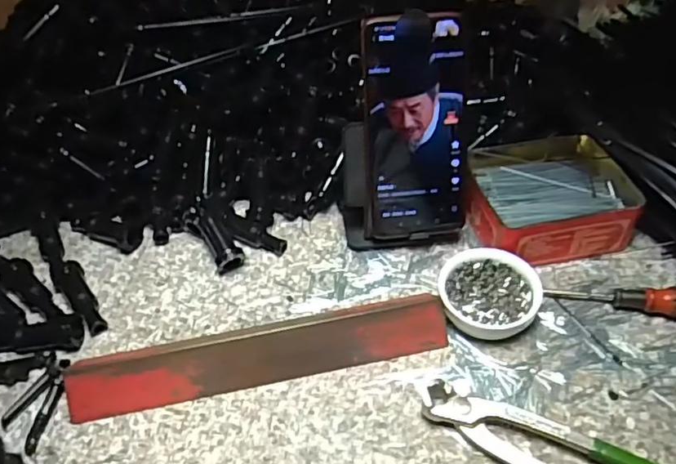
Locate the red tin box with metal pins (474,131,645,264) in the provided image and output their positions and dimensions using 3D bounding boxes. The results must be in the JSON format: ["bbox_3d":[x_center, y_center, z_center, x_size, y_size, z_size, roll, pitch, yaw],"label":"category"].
[{"bbox_3d":[0.171,-0.029,0.488,0.129,0.043,0.113,-9,46,-5],"label":"red tin box with metal pins"}]

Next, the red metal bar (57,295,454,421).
[{"bbox_3d":[-0.051,0.084,0.399,0.254,0.029,0.034,-11,46,-7],"label":"red metal bar"}]

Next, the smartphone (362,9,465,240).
[{"bbox_3d":[0.059,-0.076,0.442,0.076,0.167,0.013,-3,21,1],"label":"smartphone"}]

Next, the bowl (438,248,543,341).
[{"bbox_3d":[0.111,0.047,0.429,0.070,0.025,0.068,-2,45,2],"label":"bowl"}]

